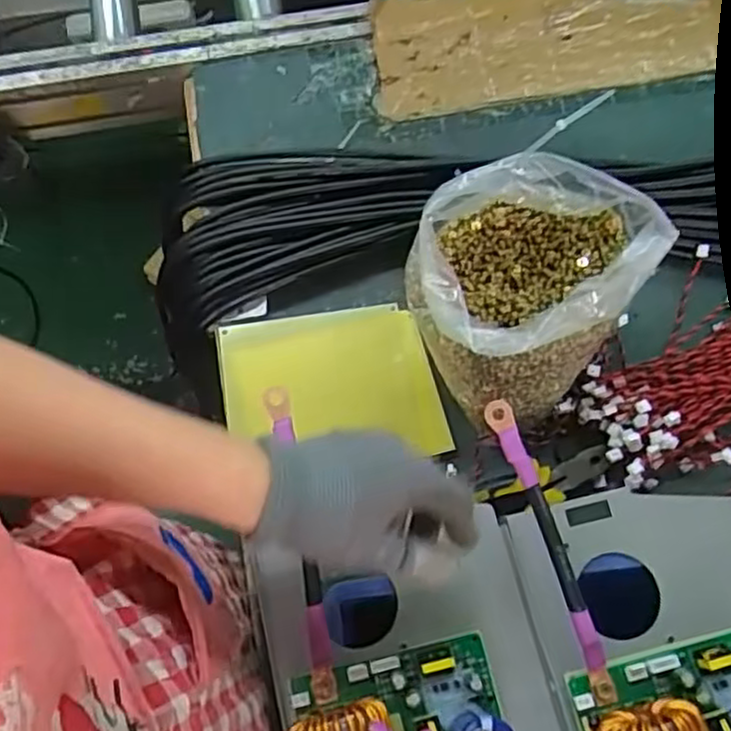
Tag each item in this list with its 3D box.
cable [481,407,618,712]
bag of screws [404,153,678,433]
[{"bbox_3d":[0.117,0.113,0.450,0.016,0.027,0.187,-19,74,-6],"label":"cable"},{"bbox_3d":[0.117,-0.054,0.548,0.144,0.154,0.163,41,77,12],"label":"bag of screws"}]

